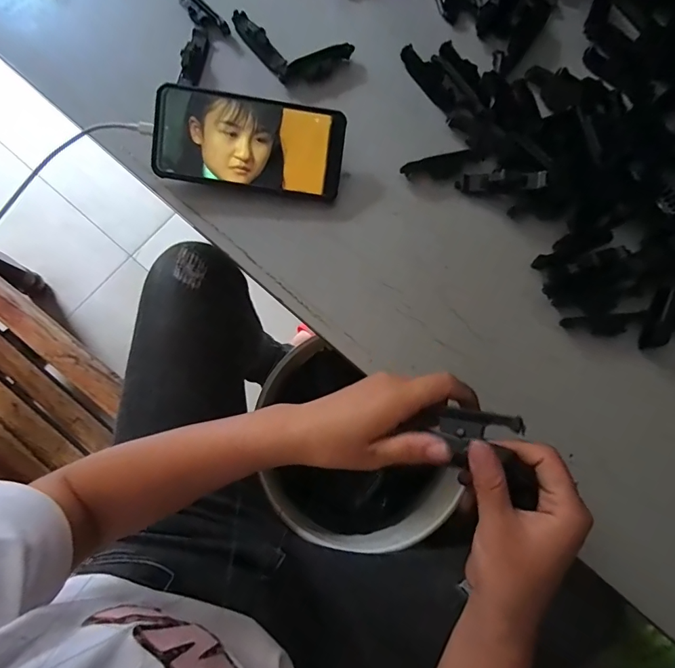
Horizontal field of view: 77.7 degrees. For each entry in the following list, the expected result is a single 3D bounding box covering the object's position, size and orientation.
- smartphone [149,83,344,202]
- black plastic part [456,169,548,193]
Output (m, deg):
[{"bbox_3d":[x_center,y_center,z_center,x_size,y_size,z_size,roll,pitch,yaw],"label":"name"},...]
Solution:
[{"bbox_3d":[-0.079,-0.173,0.383,0.167,0.013,0.076,7,102,-4],"label":"smartphone"},{"bbox_3d":[0.151,-0.143,0.388,0.077,0.016,0.016,4,79,18],"label":"black plastic part"}]

